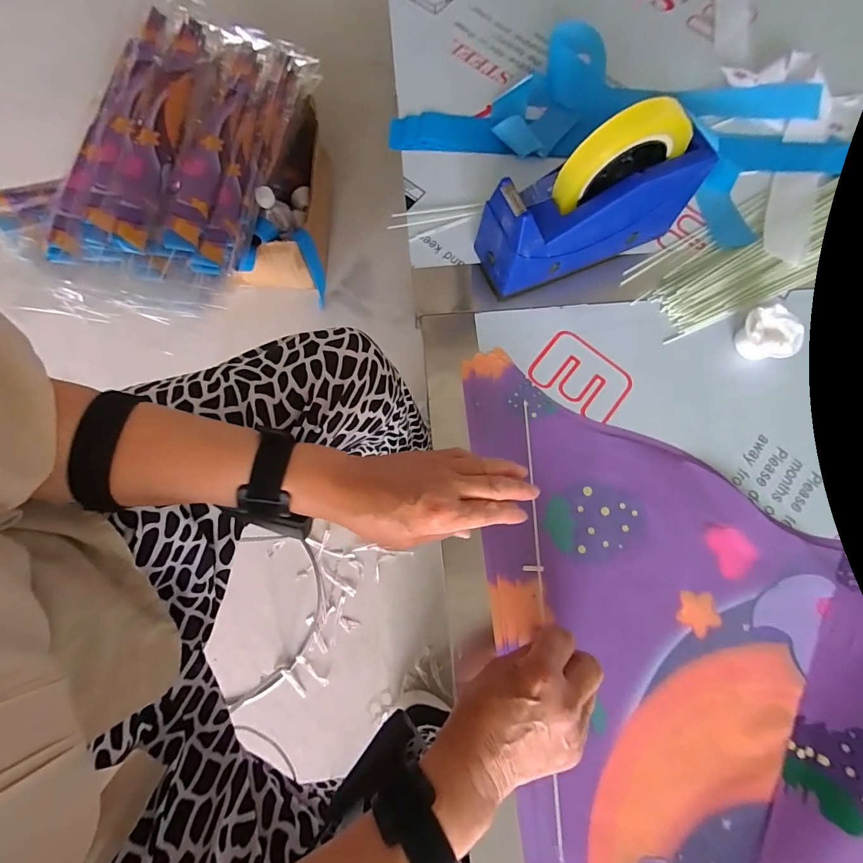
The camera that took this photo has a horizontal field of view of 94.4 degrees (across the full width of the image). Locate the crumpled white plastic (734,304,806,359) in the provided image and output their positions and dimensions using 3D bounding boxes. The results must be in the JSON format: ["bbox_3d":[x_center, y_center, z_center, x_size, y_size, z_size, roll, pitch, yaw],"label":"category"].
[{"bbox_3d":[0.331,-0.093,0.395,0.054,0.036,0.043,43,80,10],"label":"crumpled white plastic"}]

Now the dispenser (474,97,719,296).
[{"bbox_3d":[0.153,-0.218,0.376,0.205,0.137,0.066,-19,76,-5],"label":"dispenser"}]

